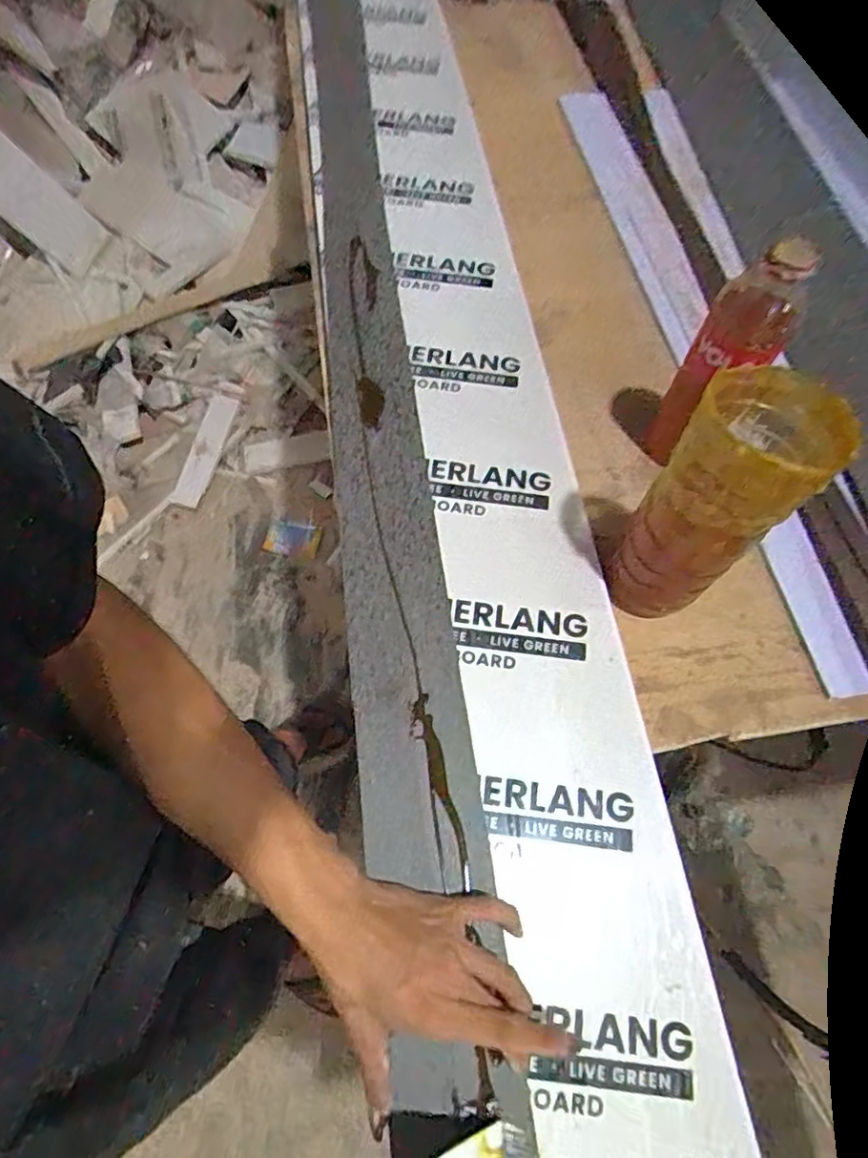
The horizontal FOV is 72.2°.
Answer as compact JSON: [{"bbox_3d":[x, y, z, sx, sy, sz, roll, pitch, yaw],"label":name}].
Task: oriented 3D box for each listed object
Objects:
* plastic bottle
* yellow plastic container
[{"bbox_3d":[0.258,-0.195,0.531,0.070,0.220,0.069,35,70,14],"label":"plastic bottle"},{"bbox_3d":[0.205,-0.054,0.450,0.082,0.212,0.089,37,71,15],"label":"yellow plastic container"}]

